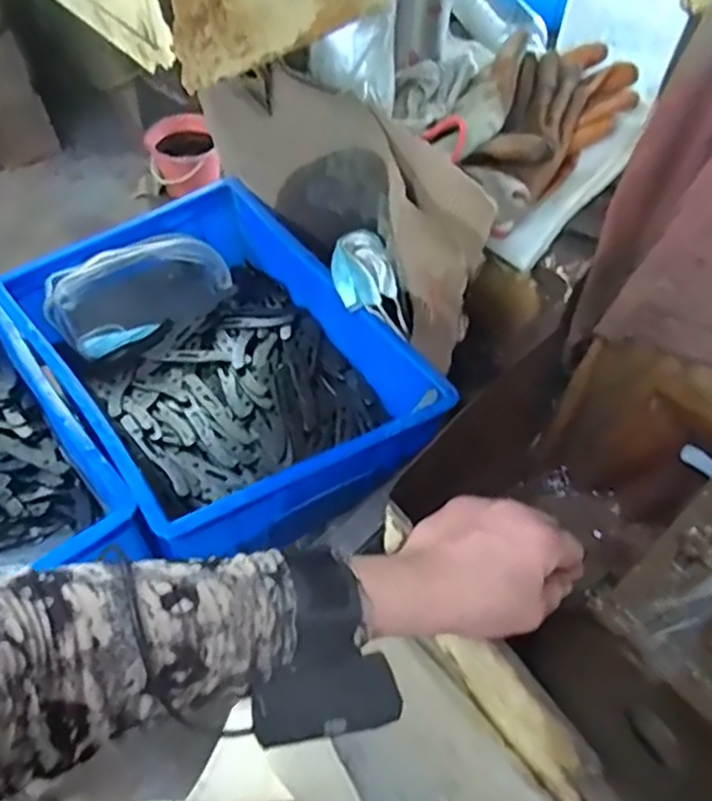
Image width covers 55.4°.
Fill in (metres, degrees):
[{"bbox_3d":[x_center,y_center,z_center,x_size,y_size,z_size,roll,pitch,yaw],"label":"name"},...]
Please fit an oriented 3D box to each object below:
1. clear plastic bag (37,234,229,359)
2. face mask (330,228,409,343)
[{"bbox_3d":[-0.245,-0.124,0.779,0.201,0.067,0.090,-29,59,-22],"label":"clear plastic bag"},{"bbox_3d":[0.015,-0.113,0.692,0.059,0.116,0.022,-30,14,-7],"label":"face mask"}]

